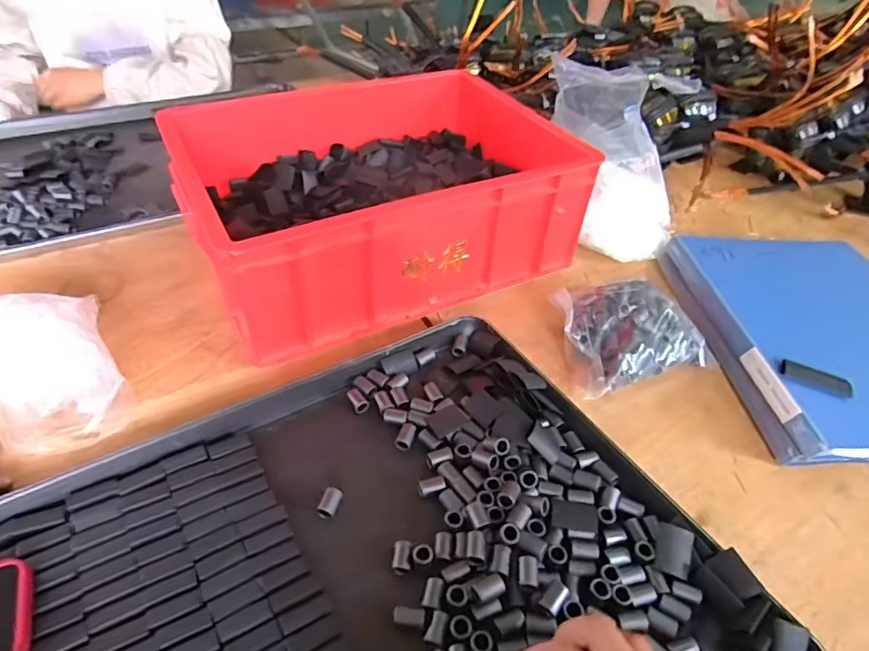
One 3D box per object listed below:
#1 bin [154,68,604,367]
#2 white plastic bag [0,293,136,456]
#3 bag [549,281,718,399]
[{"bbox_3d":[-0.073,-0.157,0.643,0.398,0.141,0.311,-19,47,-22],"label":"bin"},{"bbox_3d":[-0.337,0.024,0.475,0.115,0.060,0.169,-31,53,-32],"label":"white plastic bag"},{"bbox_3d":[0.194,0.002,0.557,0.141,0.049,0.113,-15,46,-19],"label":"bag"}]

